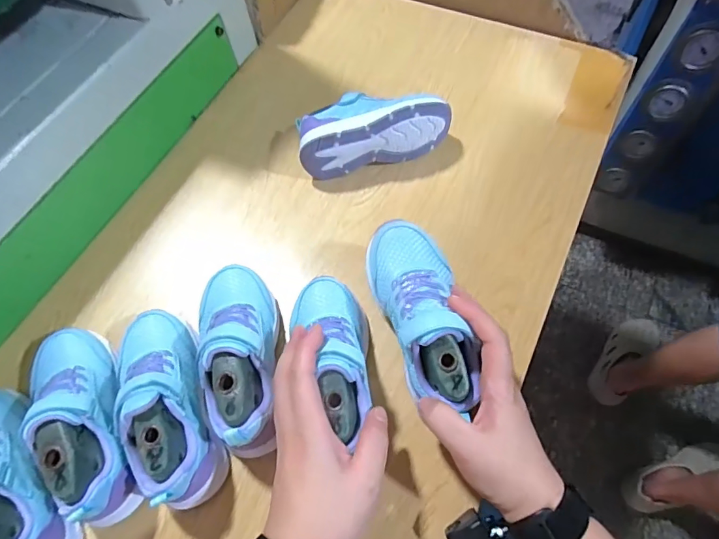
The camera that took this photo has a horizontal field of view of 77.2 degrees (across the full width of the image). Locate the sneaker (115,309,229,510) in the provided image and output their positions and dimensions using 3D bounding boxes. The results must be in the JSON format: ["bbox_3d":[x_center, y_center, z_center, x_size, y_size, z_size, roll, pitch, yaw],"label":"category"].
[{"bbox_3d":[-0.165,0.111,0.377,0.064,0.090,0.161,-21,65,-7],"label":"sneaker"}]

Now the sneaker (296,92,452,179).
[{"bbox_3d":[0.014,-0.163,0.504,0.166,0.072,0.067,-15,65,-4],"label":"sneaker"}]

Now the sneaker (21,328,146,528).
[{"bbox_3d":[-0.236,0.125,0.372,0.070,0.088,0.170,-25,66,-9],"label":"sneaker"}]

